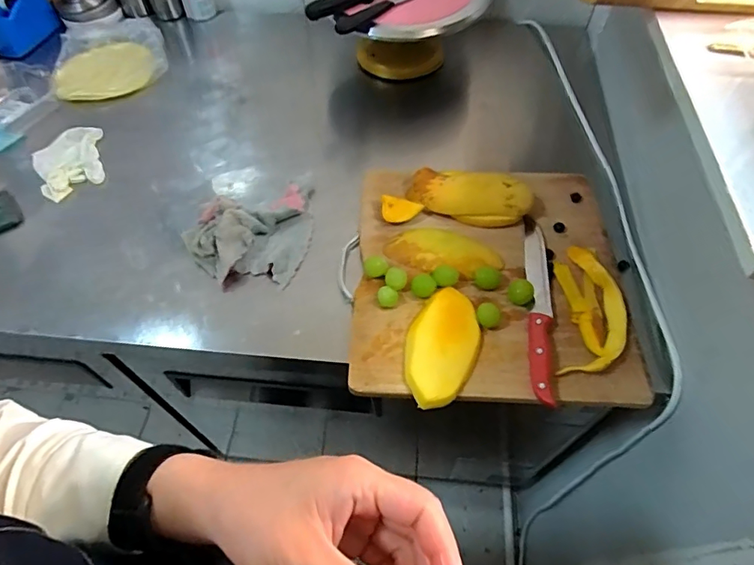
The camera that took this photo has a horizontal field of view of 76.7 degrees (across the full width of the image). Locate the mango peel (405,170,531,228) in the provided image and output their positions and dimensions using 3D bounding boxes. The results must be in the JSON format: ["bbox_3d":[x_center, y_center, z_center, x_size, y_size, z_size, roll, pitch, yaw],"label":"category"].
[{"bbox_3d":[0.129,-0.127,0.668,0.168,0.049,0.079,13,57,9],"label":"mango peel"}]

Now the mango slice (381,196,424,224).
[{"bbox_3d":[0.034,-0.101,0.664,0.056,0.018,0.032,5,56,3],"label":"mango slice"}]

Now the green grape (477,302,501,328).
[{"bbox_3d":[0.132,0.040,0.567,0.027,0.024,0.022,20,58,14],"label":"green grape"}]

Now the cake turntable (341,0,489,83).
[{"bbox_3d":[0.041,-0.456,0.844,0.269,0.139,0.240,0,56,0],"label":"cake turntable"}]

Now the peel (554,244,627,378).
[{"bbox_3d":[0.261,0.030,0.583,0.077,0.018,0.174,5,56,4],"label":"peel"}]

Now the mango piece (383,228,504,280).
[{"bbox_3d":[0.089,-0.045,0.629,0.150,0.022,0.067,8,56,5],"label":"mango piece"}]

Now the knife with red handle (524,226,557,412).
[{"bbox_3d":[0.202,0.022,0.589,0.030,0.017,0.265,8,56,5],"label":"knife with red handle"}]

